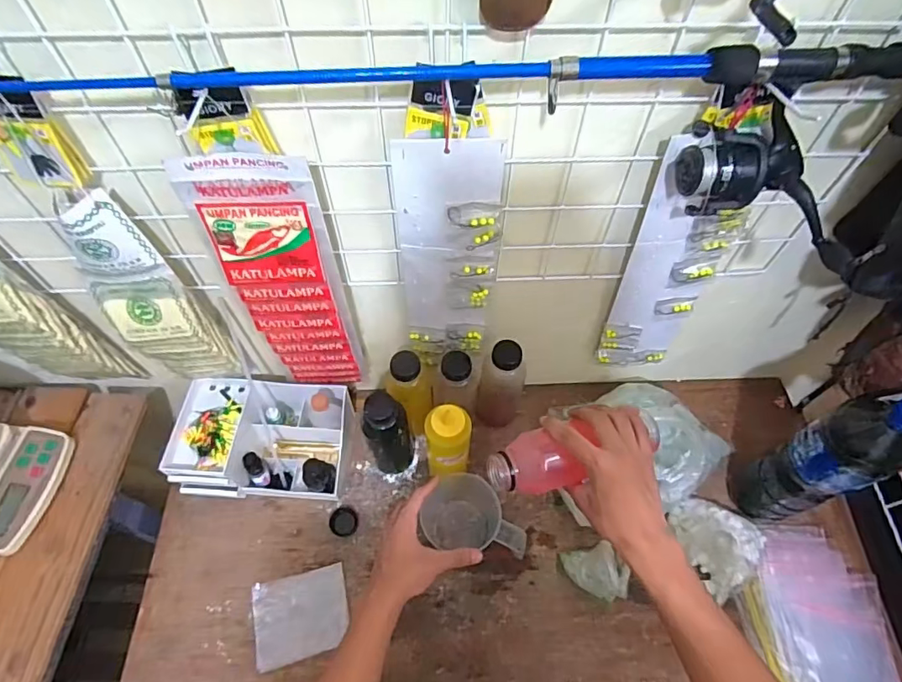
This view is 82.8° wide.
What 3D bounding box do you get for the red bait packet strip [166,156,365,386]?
[{"bbox_3d":[-0.177,-0.044,0.583,0.112,0.383,0.026,-4,58,-3],"label":"red bait packet strip"}]

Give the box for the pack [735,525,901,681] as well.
[{"bbox_3d":[0.479,0.368,0.670,0.176,0.019,0.237,7,58,4],"label":"pack"}]

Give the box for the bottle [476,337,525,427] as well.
[{"bbox_3d":[0.073,0.066,0.738,0.060,0.156,0.057,12,58,7],"label":"bottle"}]

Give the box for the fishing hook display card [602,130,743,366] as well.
[{"bbox_3d":[0.250,-0.073,0.593,0.094,0.390,0.015,2,59,6],"label":"fishing hook display card"}]

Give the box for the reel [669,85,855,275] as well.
[{"bbox_3d":[0.268,-0.136,0.409,0.157,0.098,0.065,25,61,15],"label":"reel"}]

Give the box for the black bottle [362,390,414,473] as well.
[{"bbox_3d":[-0.085,0.135,0.713,0.056,0.189,0.049,-7,58,-4],"label":"black bottle"}]

